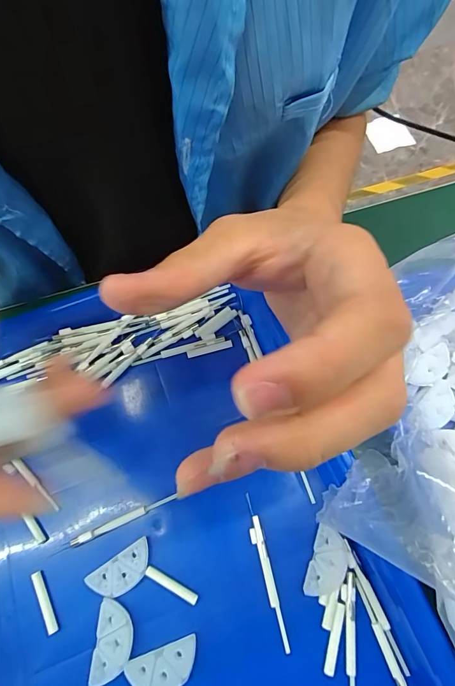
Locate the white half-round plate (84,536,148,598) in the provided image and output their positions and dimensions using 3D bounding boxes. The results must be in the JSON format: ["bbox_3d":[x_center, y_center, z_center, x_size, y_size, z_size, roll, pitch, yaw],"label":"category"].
[{"bbox_3d":[-0.062,0.135,0.222,0.038,0.004,0.020,-32,70,-11],"label":"white half-round plate"}]

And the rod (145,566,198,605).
[{"bbox_3d":[-0.033,0.141,0.219,0.034,0.004,0.006,26,71,12],"label":"rod"}]

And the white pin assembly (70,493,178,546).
[{"bbox_3d":[-0.064,0.109,0.235,0.066,0.004,0.005,-21,70,-12],"label":"white pin assembly"}]

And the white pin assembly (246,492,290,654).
[{"bbox_3d":[0.022,0.132,0.223,0.007,0.004,0.081,-13,68,-4],"label":"white pin assembly"}]

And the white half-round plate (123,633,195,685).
[{"bbox_3d":[-0.034,0.175,0.202,0.038,0.004,0.019,-19,68,-6],"label":"white half-round plate"}]

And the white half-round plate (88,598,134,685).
[{"bbox_3d":[-0.063,0.165,0.207,0.020,0.004,0.038,2,67,3],"label":"white half-round plate"}]

